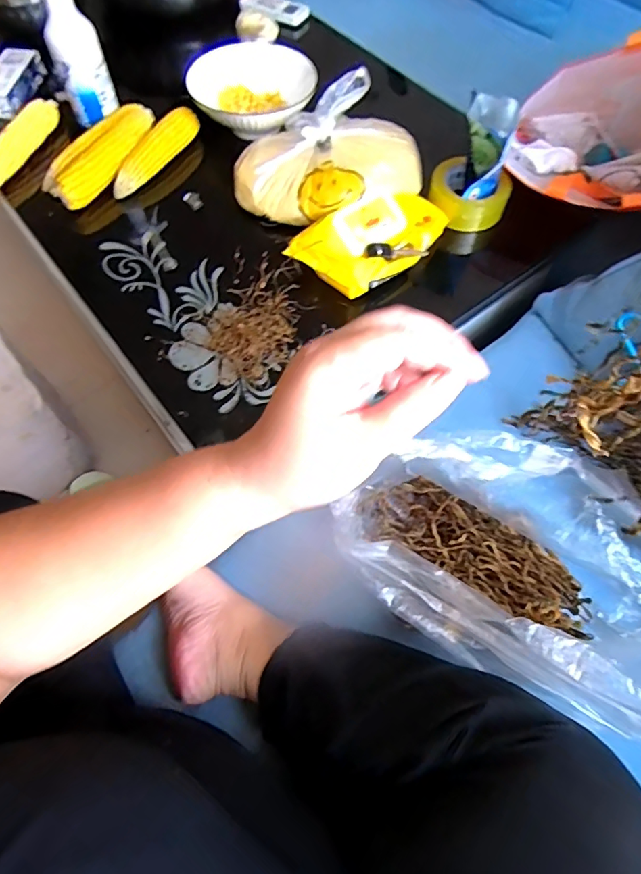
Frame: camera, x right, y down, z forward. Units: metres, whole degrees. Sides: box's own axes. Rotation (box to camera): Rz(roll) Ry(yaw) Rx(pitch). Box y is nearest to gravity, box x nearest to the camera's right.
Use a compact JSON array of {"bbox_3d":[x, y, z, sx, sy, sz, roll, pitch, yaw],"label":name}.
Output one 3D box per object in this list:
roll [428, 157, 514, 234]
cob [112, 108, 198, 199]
[{"bbox_3d":[0.205,-0.337,0.706,0.104,0.051,0.104,0,62,-1],"label":"roll"},{"bbox_3d":[-0.245,-0.419,0.733,0.038,0.038,0.179,26,65,12],"label":"cob"}]

